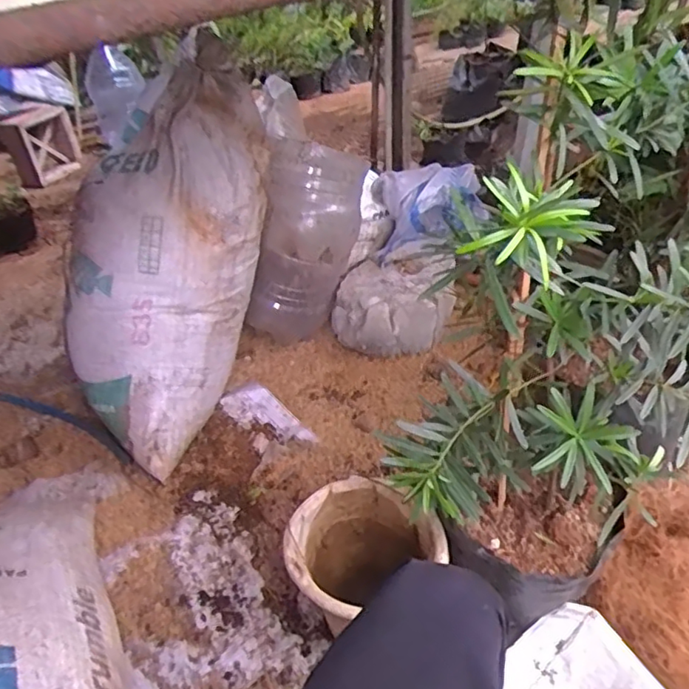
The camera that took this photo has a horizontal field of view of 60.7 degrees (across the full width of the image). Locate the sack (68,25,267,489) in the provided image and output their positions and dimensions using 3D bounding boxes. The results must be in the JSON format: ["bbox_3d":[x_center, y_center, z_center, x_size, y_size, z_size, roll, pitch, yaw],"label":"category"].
[{"bbox_3d":[-0.325,-0.166,1.165,0.270,0.769,0.304,26,20,29],"label":"sack"}]

